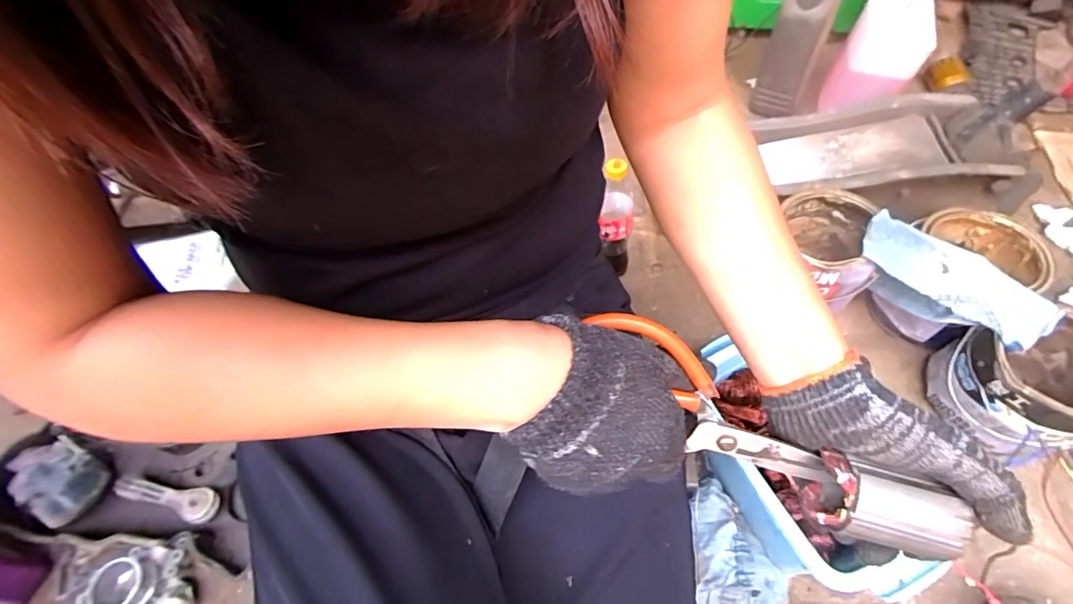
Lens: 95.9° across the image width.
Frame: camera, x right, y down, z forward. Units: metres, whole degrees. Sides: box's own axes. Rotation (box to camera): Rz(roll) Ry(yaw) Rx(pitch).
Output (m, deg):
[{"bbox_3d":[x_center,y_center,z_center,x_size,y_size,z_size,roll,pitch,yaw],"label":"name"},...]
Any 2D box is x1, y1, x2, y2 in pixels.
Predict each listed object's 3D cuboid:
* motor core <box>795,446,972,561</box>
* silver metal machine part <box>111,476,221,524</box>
[{"bbox_3d":[0.202,0.121,0.284,0.072,0.037,0.039,13,58,12],"label":"motor core"},{"bbox_3d":[-0.452,0.239,0.594,0.118,0.028,0.039,26,56,-18],"label":"silver metal machine part"}]

